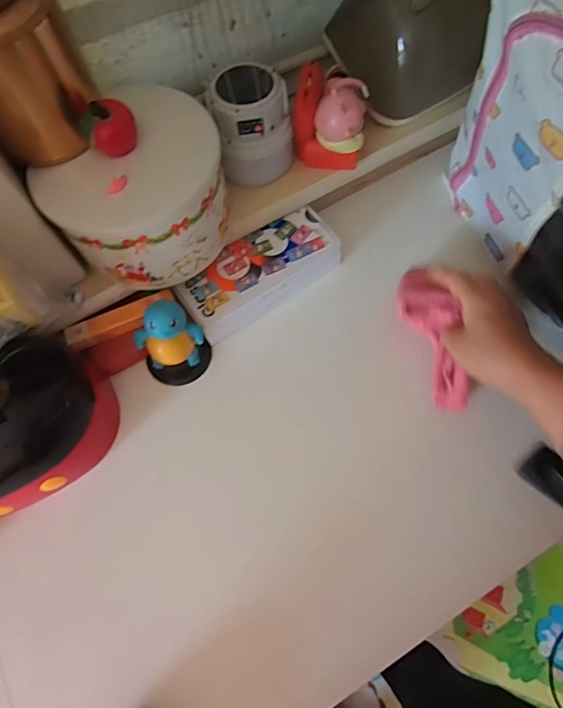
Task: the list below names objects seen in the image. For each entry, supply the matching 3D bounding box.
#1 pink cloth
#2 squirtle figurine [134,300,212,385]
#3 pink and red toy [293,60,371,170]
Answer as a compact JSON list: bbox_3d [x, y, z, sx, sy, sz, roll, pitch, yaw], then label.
[{"bbox_3d":[0.157,-0.018,0.459,0.043,0.030,0.156,-14,81,-4],"label":"pink cloth"},{"bbox_3d":[-0.116,-0.009,0.466,0.054,0.096,0.067,41,75,16],"label":"squirtle figurine"},{"bbox_3d":[0.052,-0.261,0.478,0.076,0.085,0.099,8,68,5],"label":"pink and red toy"}]

